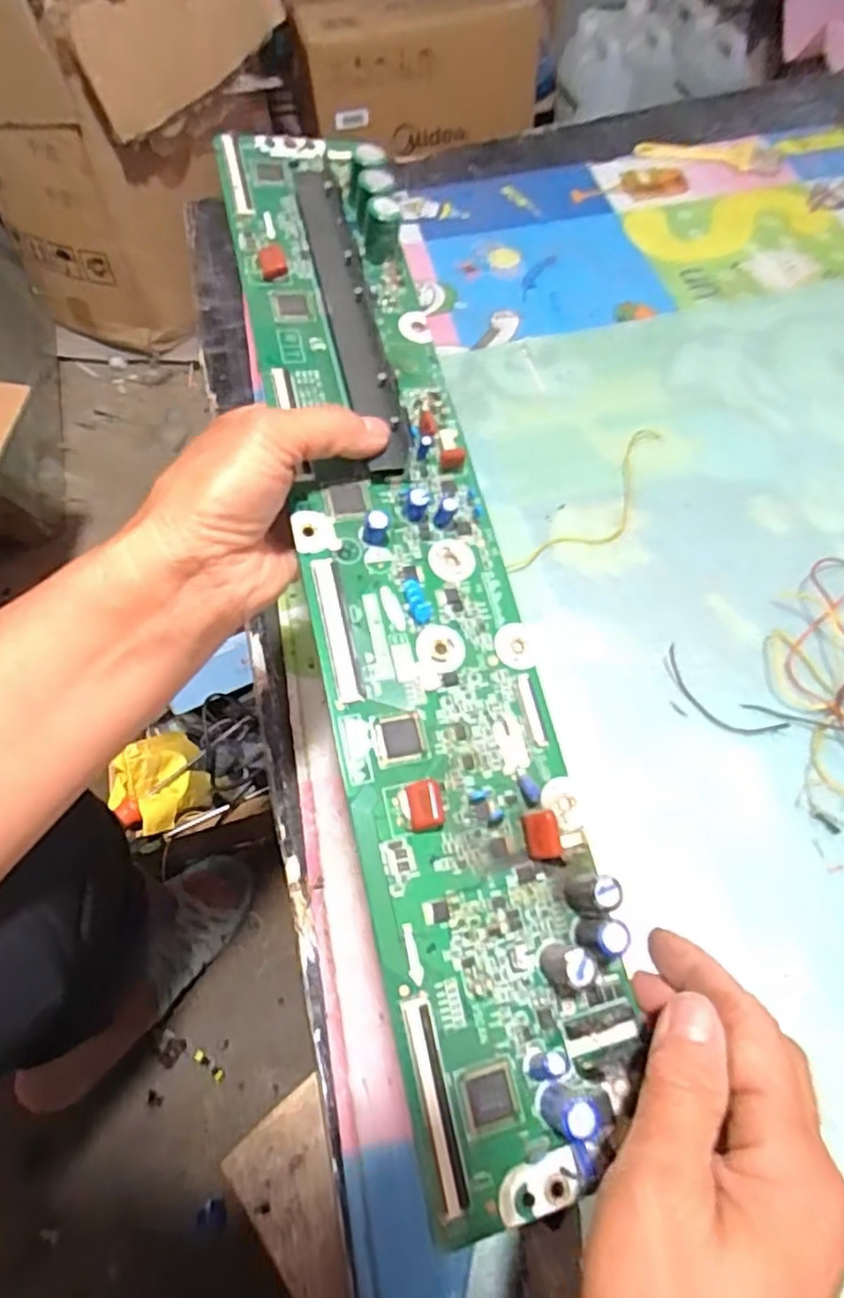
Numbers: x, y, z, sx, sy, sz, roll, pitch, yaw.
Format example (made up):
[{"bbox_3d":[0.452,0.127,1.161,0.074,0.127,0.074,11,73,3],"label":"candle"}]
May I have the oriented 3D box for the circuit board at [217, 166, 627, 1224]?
[{"bbox_3d":[-0.010,-0.049,0.293,0.083,0.028,0.485,-12,72,-4],"label":"circuit board"}]

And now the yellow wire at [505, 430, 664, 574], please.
[{"bbox_3d":[0.152,-0.118,0.570,0.051,0.004,0.205,36,68,21],"label":"yellow wire"}]

